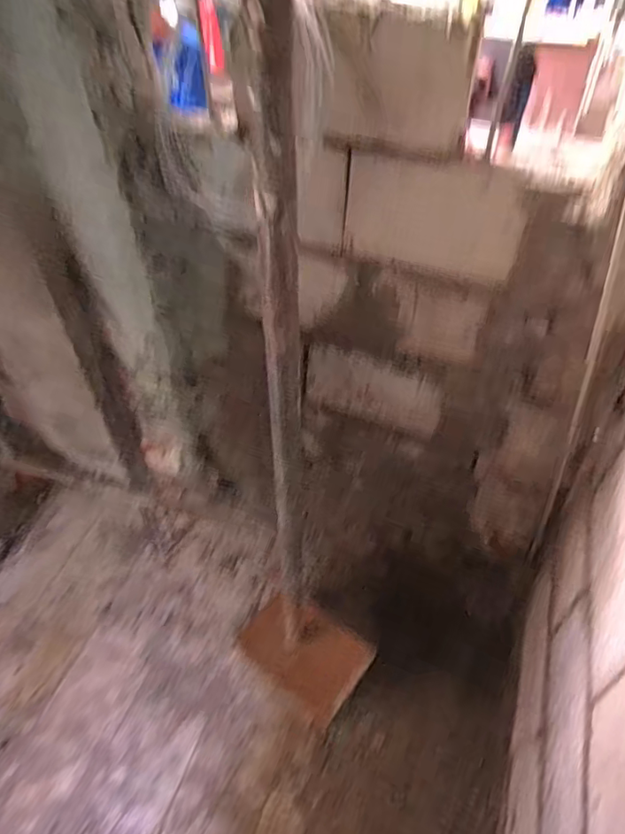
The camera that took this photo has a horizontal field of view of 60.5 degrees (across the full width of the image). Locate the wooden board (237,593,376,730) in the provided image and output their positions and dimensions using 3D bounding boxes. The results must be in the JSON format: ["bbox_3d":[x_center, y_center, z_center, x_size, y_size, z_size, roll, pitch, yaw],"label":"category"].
[{"bbox_3d":[-0.023,0.606,1.387,0.313,0.036,0.223,30,75,28],"label":"wooden board"}]

